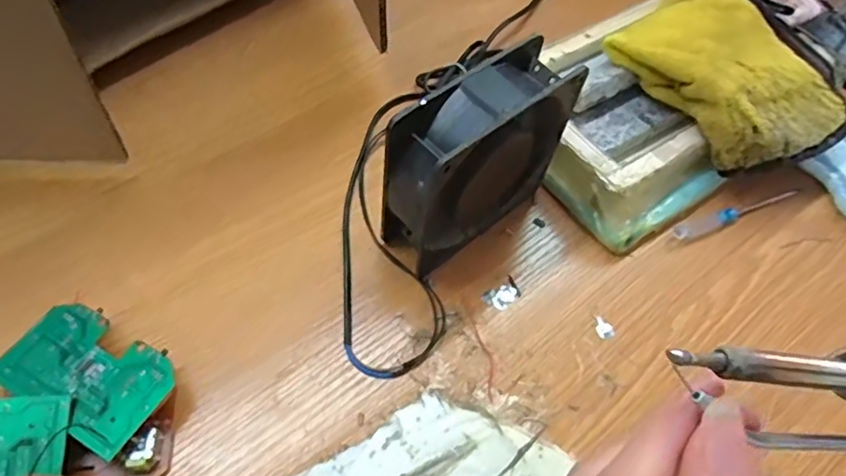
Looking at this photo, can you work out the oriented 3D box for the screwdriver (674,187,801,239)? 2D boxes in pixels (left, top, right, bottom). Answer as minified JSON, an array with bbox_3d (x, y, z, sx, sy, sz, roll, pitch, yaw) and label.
[{"bbox_3d":[0.228,-0.019,0.427,0.117,0.011,0.013,-18,60,-16],"label":"screwdriver"}]

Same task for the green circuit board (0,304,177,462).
[{"bbox_3d":[-0.180,0.071,0.317,0.090,0.004,0.055,26,56,14],"label":"green circuit board"}]

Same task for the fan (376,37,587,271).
[{"bbox_3d":[0.033,-0.047,0.363,0.128,0.120,0.045,-37,67,-25],"label":"fan"}]

